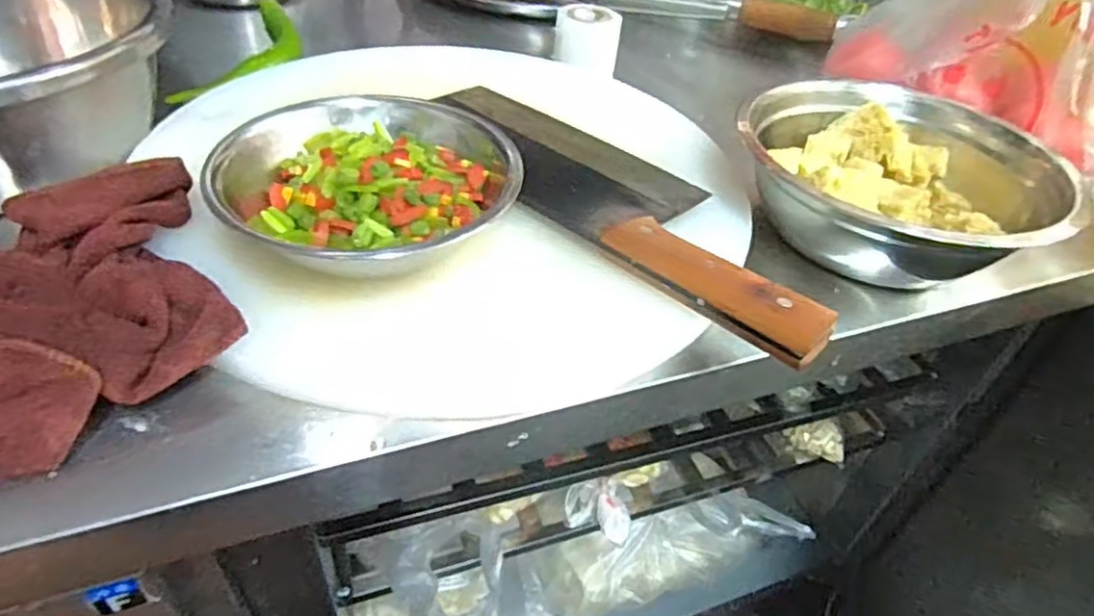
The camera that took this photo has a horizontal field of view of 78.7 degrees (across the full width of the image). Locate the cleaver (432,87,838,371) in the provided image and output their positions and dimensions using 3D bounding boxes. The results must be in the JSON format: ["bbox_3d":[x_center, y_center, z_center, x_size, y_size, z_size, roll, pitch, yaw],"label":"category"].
[{"bbox_3d":[0.038,-0.073,0.394,0.089,0.034,0.315,-26,52,-30],"label":"cleaver"}]

